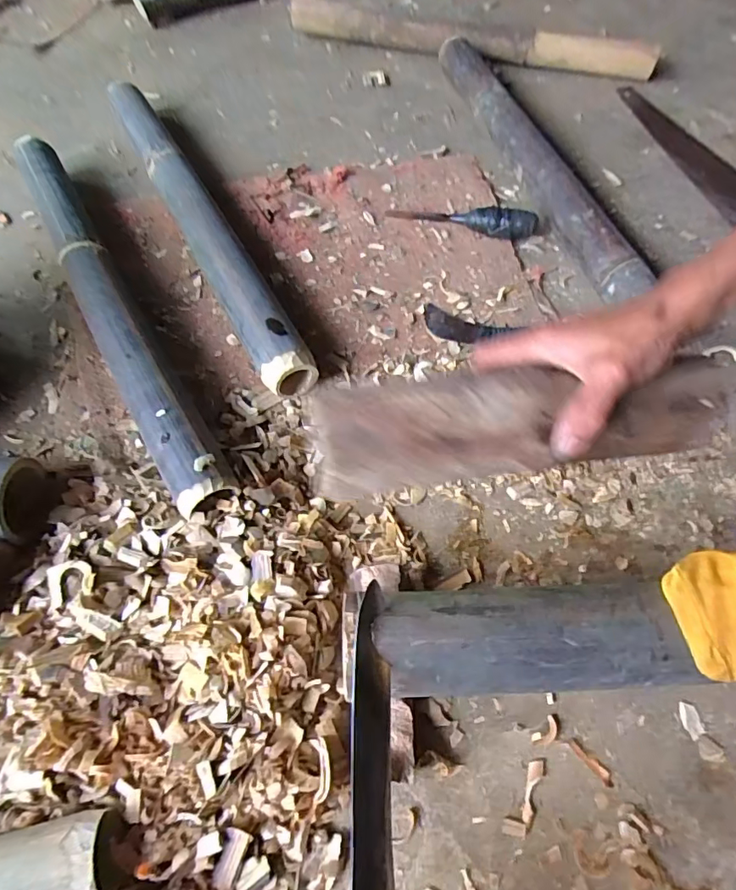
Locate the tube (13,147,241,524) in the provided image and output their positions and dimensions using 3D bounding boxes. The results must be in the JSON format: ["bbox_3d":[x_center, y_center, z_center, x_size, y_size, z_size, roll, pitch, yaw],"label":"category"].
[{"bbox_3d":[-0.318,-0.182,0.617,0.062,0.064,0.649,-29,66,-14],"label":"tube"}]

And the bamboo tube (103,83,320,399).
[{"bbox_3d":[-0.238,-0.325,0.697,0.068,0.062,0.671,-27,65,-12],"label":"bamboo tube"}]

